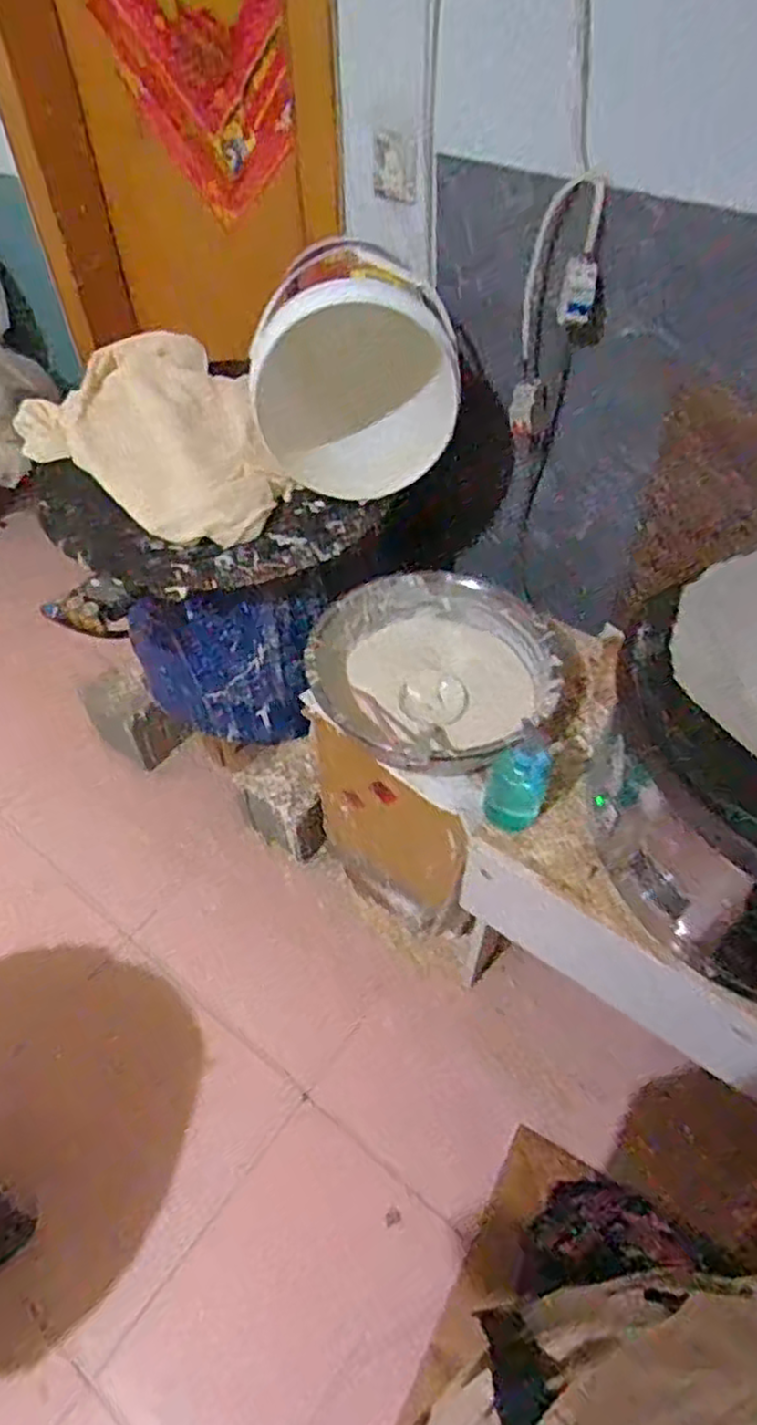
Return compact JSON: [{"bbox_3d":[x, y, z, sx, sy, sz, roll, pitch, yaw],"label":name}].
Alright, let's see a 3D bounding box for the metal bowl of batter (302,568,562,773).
[{"bbox_3d":[0.087,-0.067,1.176,0.388,0.120,0.388,0,51,1],"label":"metal bowl of batter"}]

